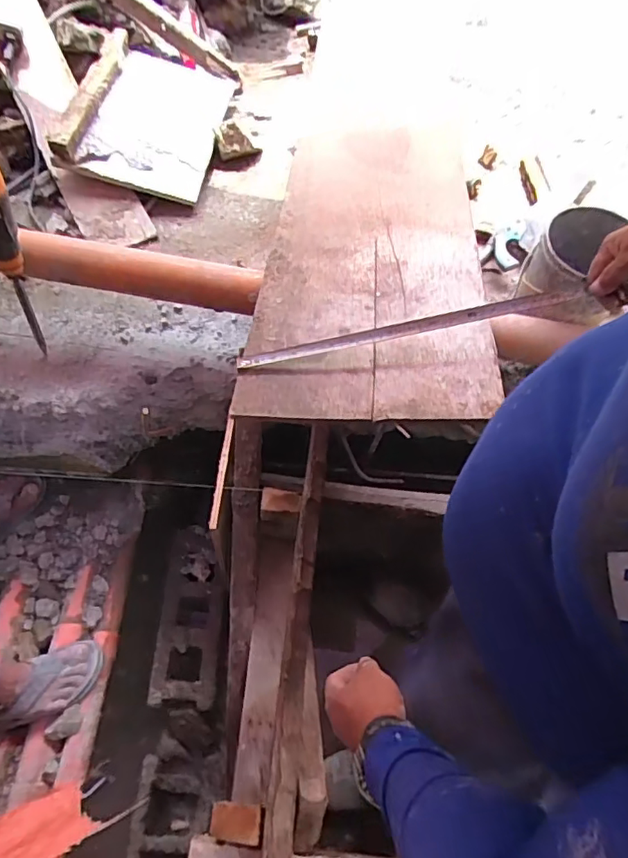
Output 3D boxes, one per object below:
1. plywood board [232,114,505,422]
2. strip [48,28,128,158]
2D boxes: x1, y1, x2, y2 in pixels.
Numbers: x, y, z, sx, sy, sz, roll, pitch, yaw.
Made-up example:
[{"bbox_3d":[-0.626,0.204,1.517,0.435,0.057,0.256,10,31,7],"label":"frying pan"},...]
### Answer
[{"bbox_3d":[0.101,-0.342,0.934,0.330,0.026,0.854,1,50,8],"label":"plywood board"},{"bbox_3d":[-0.477,-0.756,1.207,0.038,0.049,0.439,9,60,2],"label":"strip"}]

